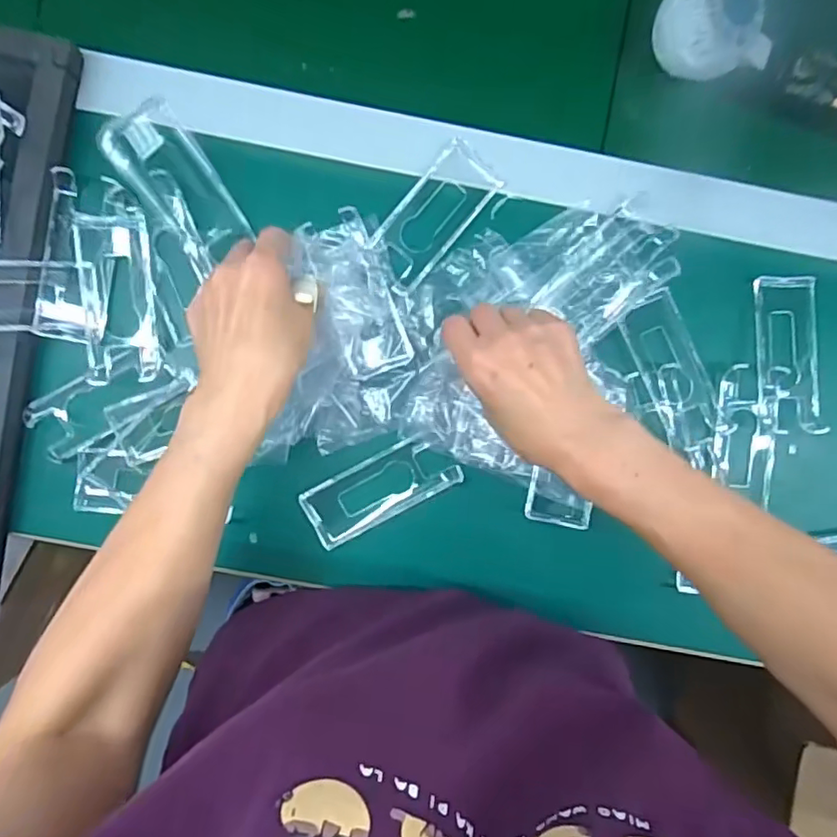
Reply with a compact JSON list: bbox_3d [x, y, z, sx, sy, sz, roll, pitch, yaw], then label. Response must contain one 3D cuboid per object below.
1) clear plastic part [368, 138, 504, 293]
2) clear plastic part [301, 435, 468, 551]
[{"bbox_3d":[0.010,-0.138,0.404,0.044,0.006,0.100,41,90,-3],"label":"clear plastic part"},{"bbox_3d":[-0.026,0.050,0.415,0.106,0.015,0.045,-27,93,-1],"label":"clear plastic part"}]

